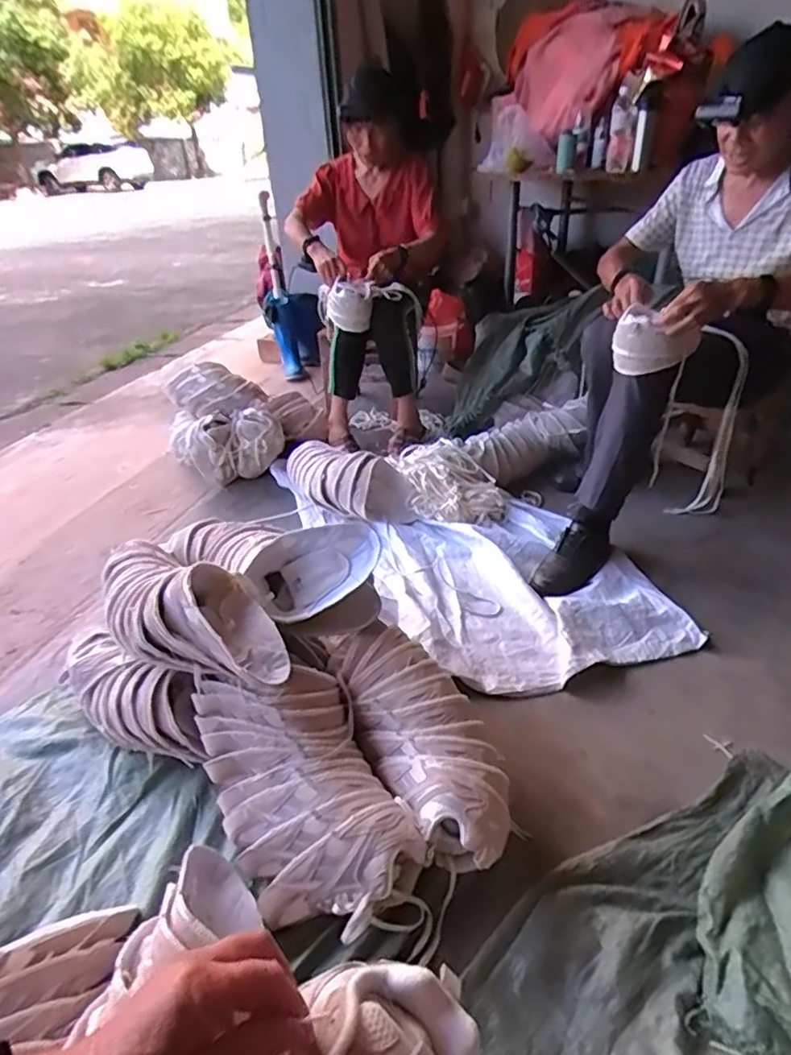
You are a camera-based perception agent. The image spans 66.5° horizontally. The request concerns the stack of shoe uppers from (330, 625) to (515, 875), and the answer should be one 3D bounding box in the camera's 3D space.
[{"bbox_3d":[0.042,0.309,0.902,0.155,0.114,0.379,-19,48,-22],"label":"stack of shoe uppers"}]

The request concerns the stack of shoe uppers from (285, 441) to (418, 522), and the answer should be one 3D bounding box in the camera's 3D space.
[{"bbox_3d":[-0.153,-0.127,1.667,0.433,0.140,0.181,21,40,33],"label":"stack of shoe uppers"}]

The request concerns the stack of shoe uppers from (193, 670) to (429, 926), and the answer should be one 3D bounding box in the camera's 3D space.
[{"bbox_3d":[-0.136,0.358,0.850,0.212,0.161,0.344,-19,36,-22],"label":"stack of shoe uppers"}]

